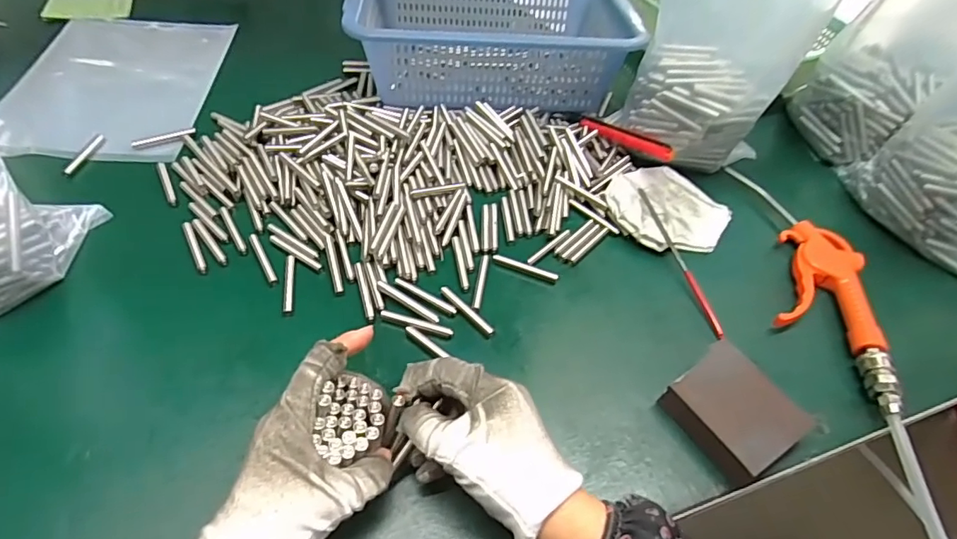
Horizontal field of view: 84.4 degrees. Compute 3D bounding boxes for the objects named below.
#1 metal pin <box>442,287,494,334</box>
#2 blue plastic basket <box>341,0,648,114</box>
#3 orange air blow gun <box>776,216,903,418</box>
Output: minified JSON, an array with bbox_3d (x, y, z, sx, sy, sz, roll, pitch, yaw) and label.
[{"bbox_3d":[-0.010,0.032,0.420,0.057,0.004,0.007,42,55,20],"label":"metal pin"},{"bbox_3d":[0.005,-0.285,0.618,0.302,0.094,0.247,1,52,-12],"label":"blue plastic basket"},{"bbox_3d":[0.289,0.028,0.443,0.075,0.027,0.179,20,51,4],"label":"orange air blow gun"}]

